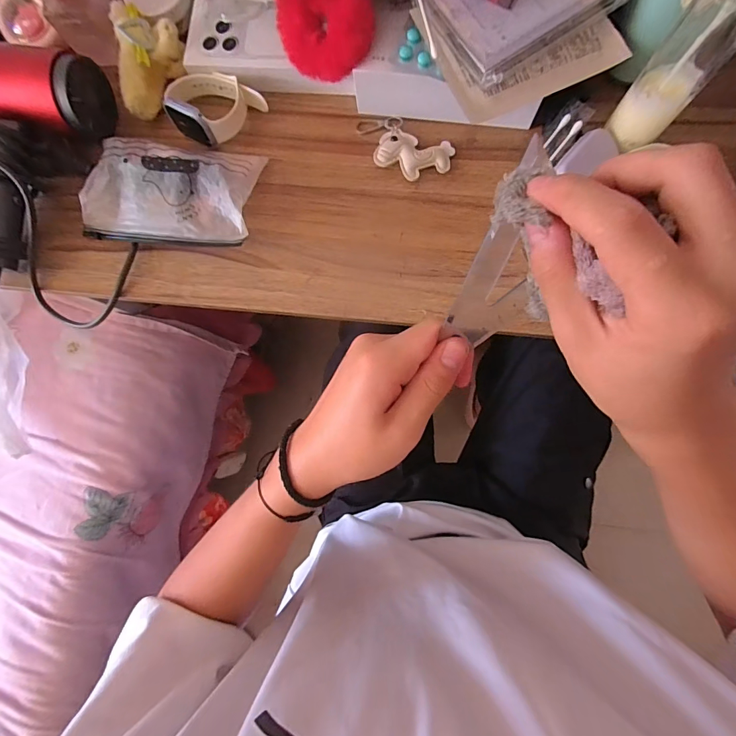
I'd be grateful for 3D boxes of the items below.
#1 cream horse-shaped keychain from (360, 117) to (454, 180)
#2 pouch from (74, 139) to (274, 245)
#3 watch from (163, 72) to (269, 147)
[{"bbox_3d":[0.031,-0.207,0.366,0.095,0.010,0.051,32,87,8],"label":"cream horse-shaped keychain"},{"bbox_3d":[-0.189,-0.164,0.370,0.166,0.028,0.090,6,84,5],"label":"pouch"},{"bbox_3d":[-0.152,-0.252,0.369,0.084,0.033,0.071,40,88,8],"label":"watch"}]

